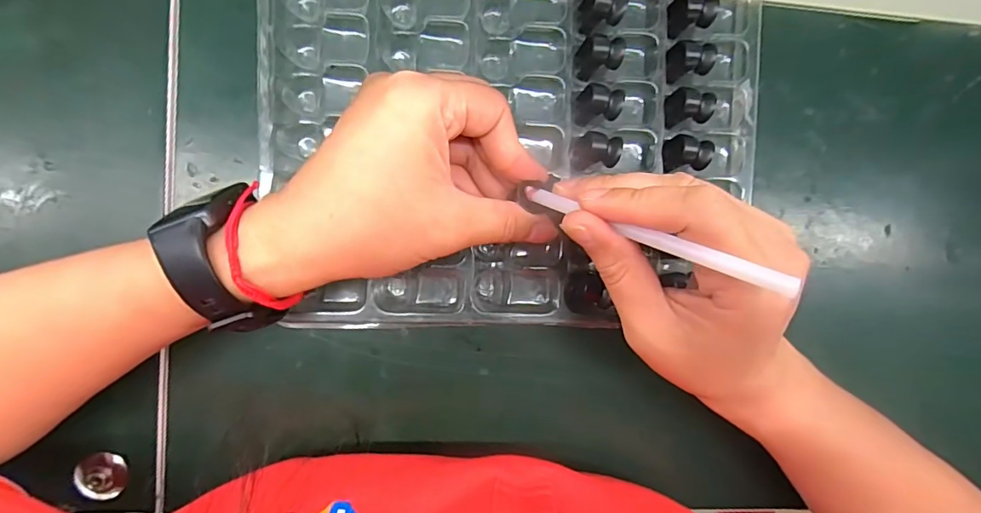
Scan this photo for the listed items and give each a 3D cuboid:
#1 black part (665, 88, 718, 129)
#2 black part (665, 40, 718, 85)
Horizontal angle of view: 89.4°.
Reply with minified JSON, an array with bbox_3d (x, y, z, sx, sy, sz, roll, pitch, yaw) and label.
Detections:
[{"bbox_3d":[0.105,-0.080,0.263,0.021,0.016,0.019,-6,92,-6],"label":"black part"},{"bbox_3d":[0.105,-0.103,0.261,0.022,0.016,0.019,0,91,-6],"label":"black part"}]

